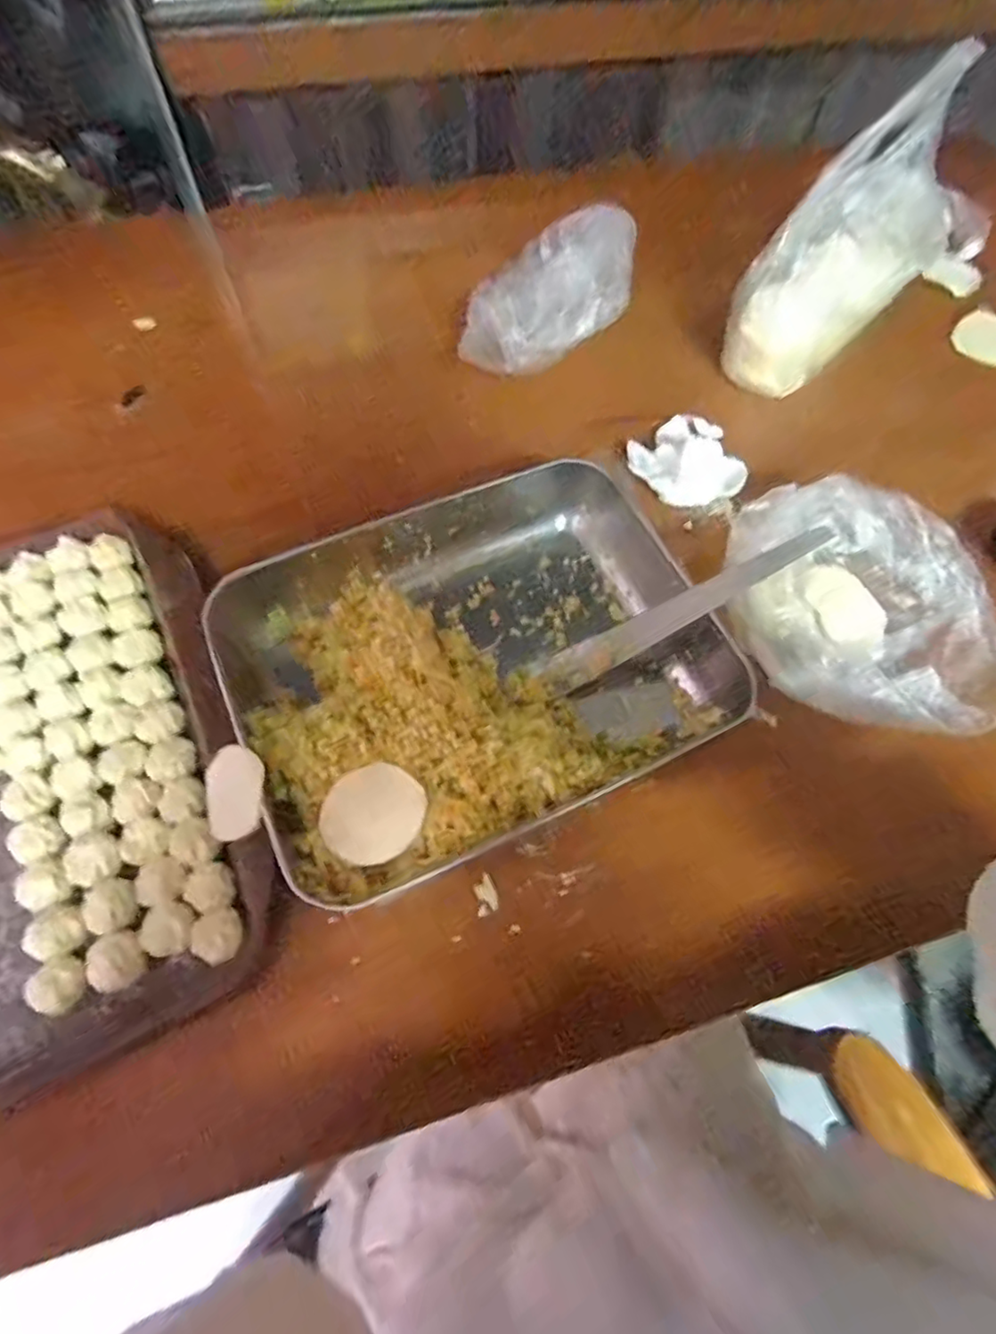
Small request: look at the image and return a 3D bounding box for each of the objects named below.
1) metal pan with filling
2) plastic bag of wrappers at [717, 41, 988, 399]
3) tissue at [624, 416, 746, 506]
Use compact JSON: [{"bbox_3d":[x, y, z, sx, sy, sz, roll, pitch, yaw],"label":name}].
[{"bbox_3d":[-0.017,-0.017,0.346,0.251,0.045,0.215,-24,67,-14],"label":"metal pan with filling"},{"bbox_3d":[0.272,-0.306,0.443,0.207,0.148,0.079,-30,68,-16],"label":"plastic bag of wrappers"},{"bbox_3d":[0.133,-0.152,0.432,0.078,0.028,0.074,-16,65,-10],"label":"tissue"}]

